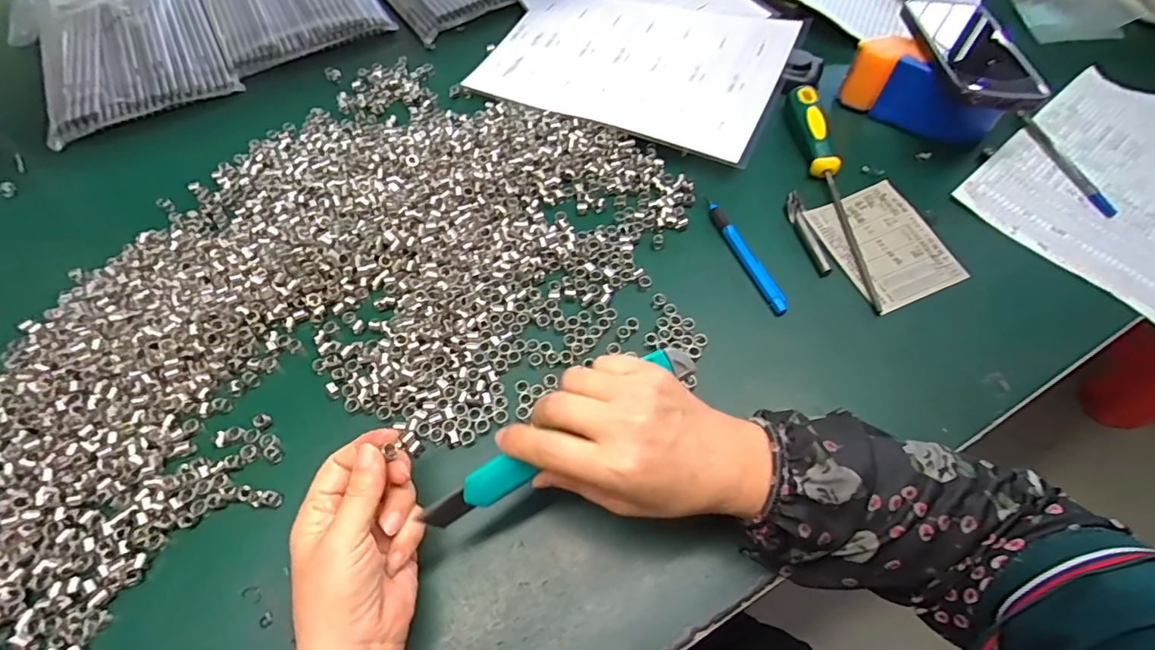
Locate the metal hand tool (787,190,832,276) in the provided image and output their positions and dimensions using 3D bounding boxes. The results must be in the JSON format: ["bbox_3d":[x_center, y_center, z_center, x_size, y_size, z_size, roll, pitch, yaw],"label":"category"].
[{"bbox_3d":[0.193,-0.082,0.450,0.015,0.005,0.088,-6,60,-2],"label":"metal hand tool"}]

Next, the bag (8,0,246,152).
[{"bbox_3d":[-0.526,-0.337,0.604,0.198,0.033,0.310,-27,62,-13],"label":"bag"}]

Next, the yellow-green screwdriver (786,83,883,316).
[{"bbox_3d":[0.221,-0.123,0.459,0.025,0.022,0.239,-2,60,1],"label":"yellow-green screwdriver"}]

